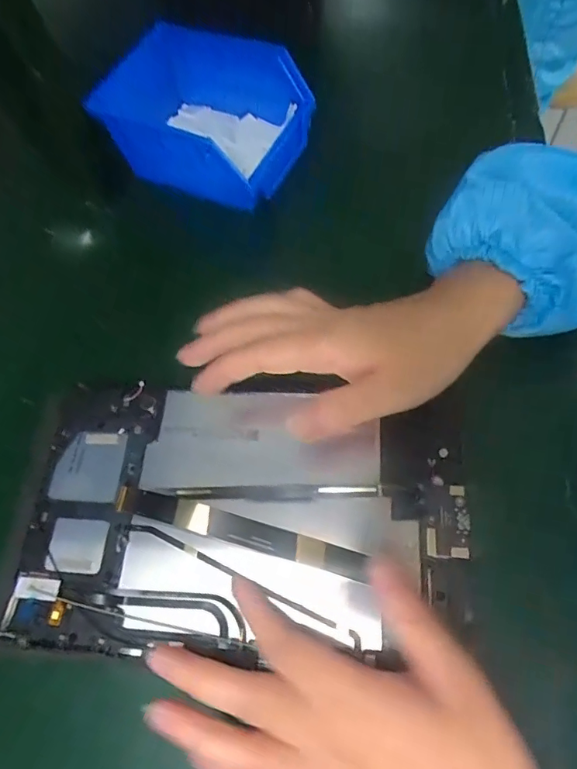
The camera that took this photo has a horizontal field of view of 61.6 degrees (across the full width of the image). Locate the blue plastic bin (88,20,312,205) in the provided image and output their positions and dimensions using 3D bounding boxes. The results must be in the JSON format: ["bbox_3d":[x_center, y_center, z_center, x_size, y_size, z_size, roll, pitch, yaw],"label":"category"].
[{"bbox_3d":[-0.077,-0.221,0.392,0.169,0.063,0.107,26,71,13],"label":"blue plastic bin"}]

